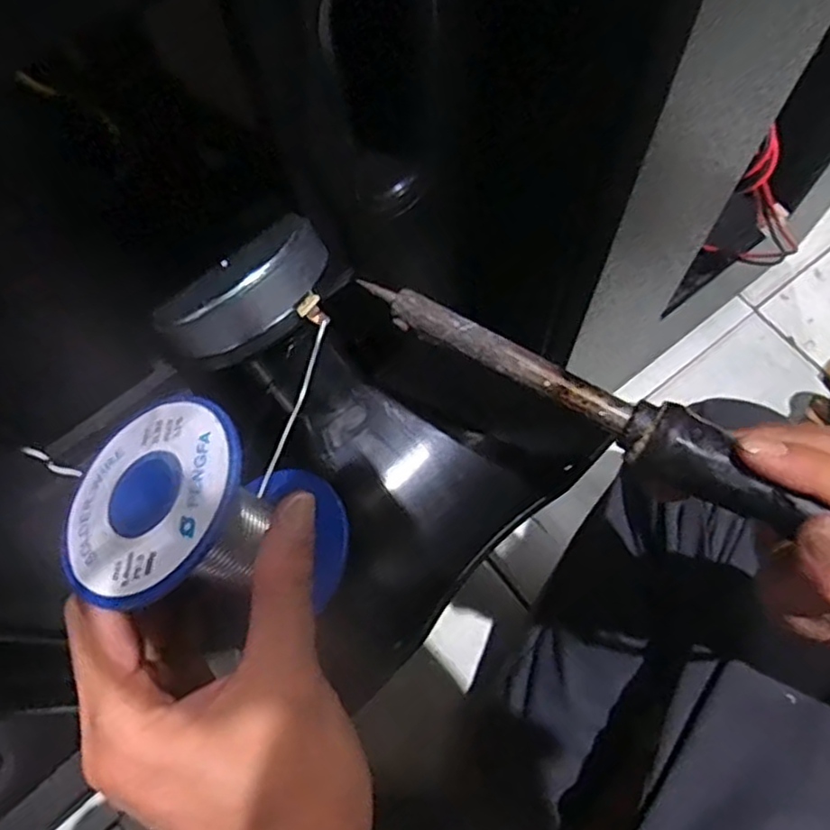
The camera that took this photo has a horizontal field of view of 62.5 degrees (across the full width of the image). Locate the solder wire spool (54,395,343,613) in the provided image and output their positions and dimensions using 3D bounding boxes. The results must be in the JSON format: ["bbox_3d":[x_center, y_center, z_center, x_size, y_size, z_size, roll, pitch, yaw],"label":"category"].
[{"bbox_3d":[-0.064,0.040,0.223,0.066,0.070,0.067,-13,58,22],"label":"solder wire spool"}]

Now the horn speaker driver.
[{"bbox_3d":[-0.028,0.004,0.292,0.143,0.085,0.165,-43,74,-13],"label":"horn speaker driver"}]

